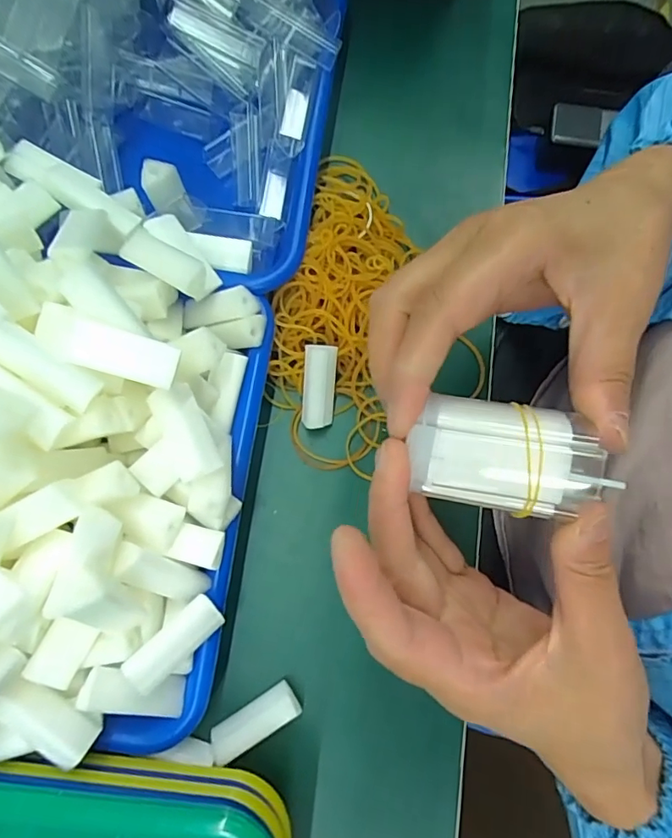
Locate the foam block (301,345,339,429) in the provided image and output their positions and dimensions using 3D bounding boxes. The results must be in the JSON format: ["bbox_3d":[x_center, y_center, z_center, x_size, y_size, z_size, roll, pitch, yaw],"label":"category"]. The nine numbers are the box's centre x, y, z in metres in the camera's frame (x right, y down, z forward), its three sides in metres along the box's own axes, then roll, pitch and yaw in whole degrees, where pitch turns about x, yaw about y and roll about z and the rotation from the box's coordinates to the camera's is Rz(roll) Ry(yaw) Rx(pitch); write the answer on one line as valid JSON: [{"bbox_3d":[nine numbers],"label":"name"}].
[{"bbox_3d":[-0.010,-0.019,0.289,0.018,0.009,0.047,4,100,1],"label":"foam block"}]

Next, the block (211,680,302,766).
[{"bbox_3d":[-0.043,0.155,0.259,0.048,0.018,0.016,-28,80,-6],"label":"block"}]

